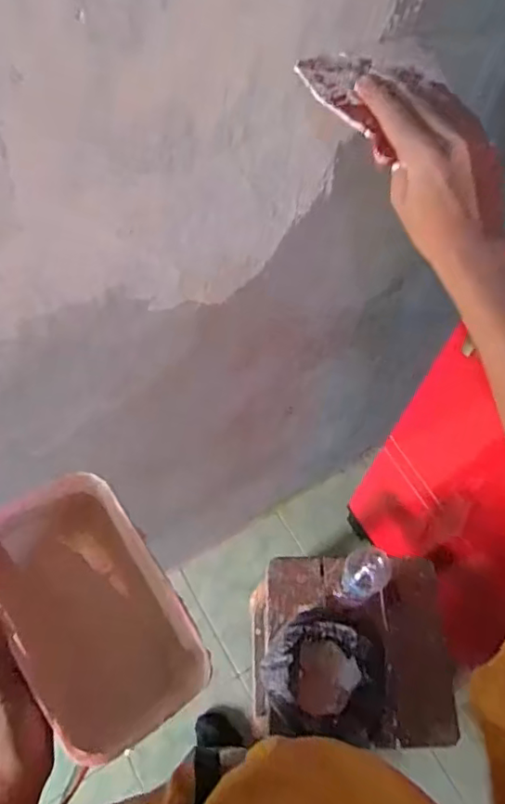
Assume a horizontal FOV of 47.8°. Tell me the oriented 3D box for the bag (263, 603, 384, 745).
[{"bbox_3d":[0.115,0.413,0.874,0.190,0.071,0.177,8,62,1],"label":"bag"}]

